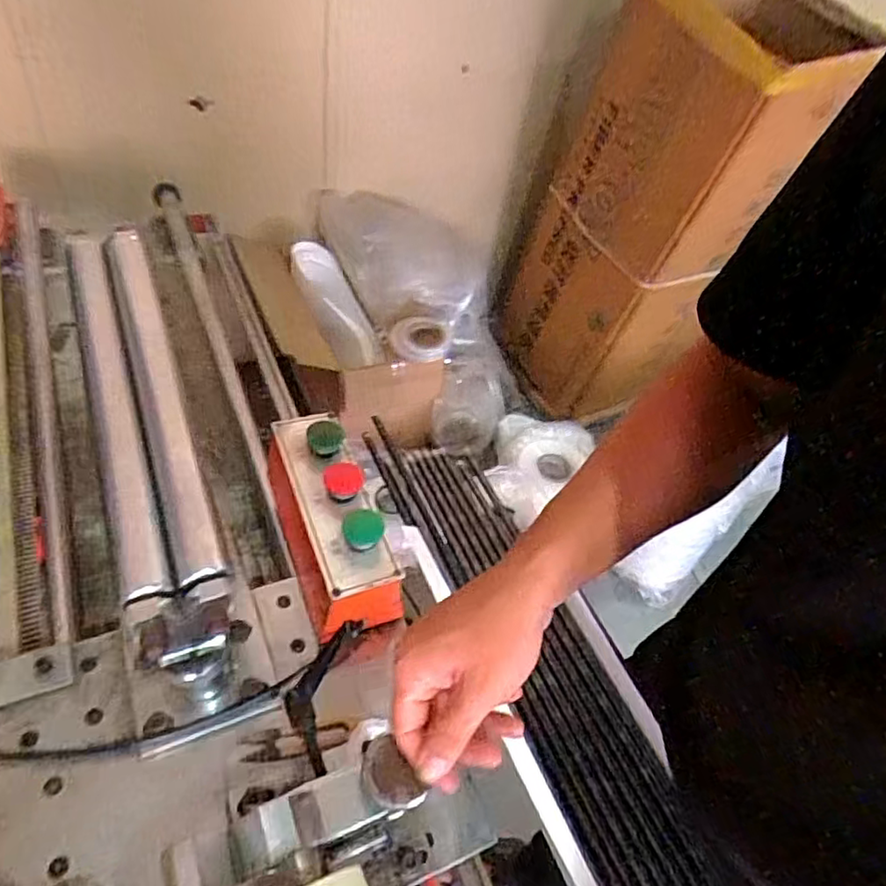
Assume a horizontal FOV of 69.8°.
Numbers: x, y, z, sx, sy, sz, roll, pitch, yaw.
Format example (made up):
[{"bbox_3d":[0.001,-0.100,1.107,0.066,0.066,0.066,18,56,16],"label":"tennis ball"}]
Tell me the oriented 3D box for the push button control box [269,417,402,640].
[{"bbox_3d":[-0.119,0.079,0.658,0.083,0.114,0.210,-17,45,-18],"label":"push button control box"}]

